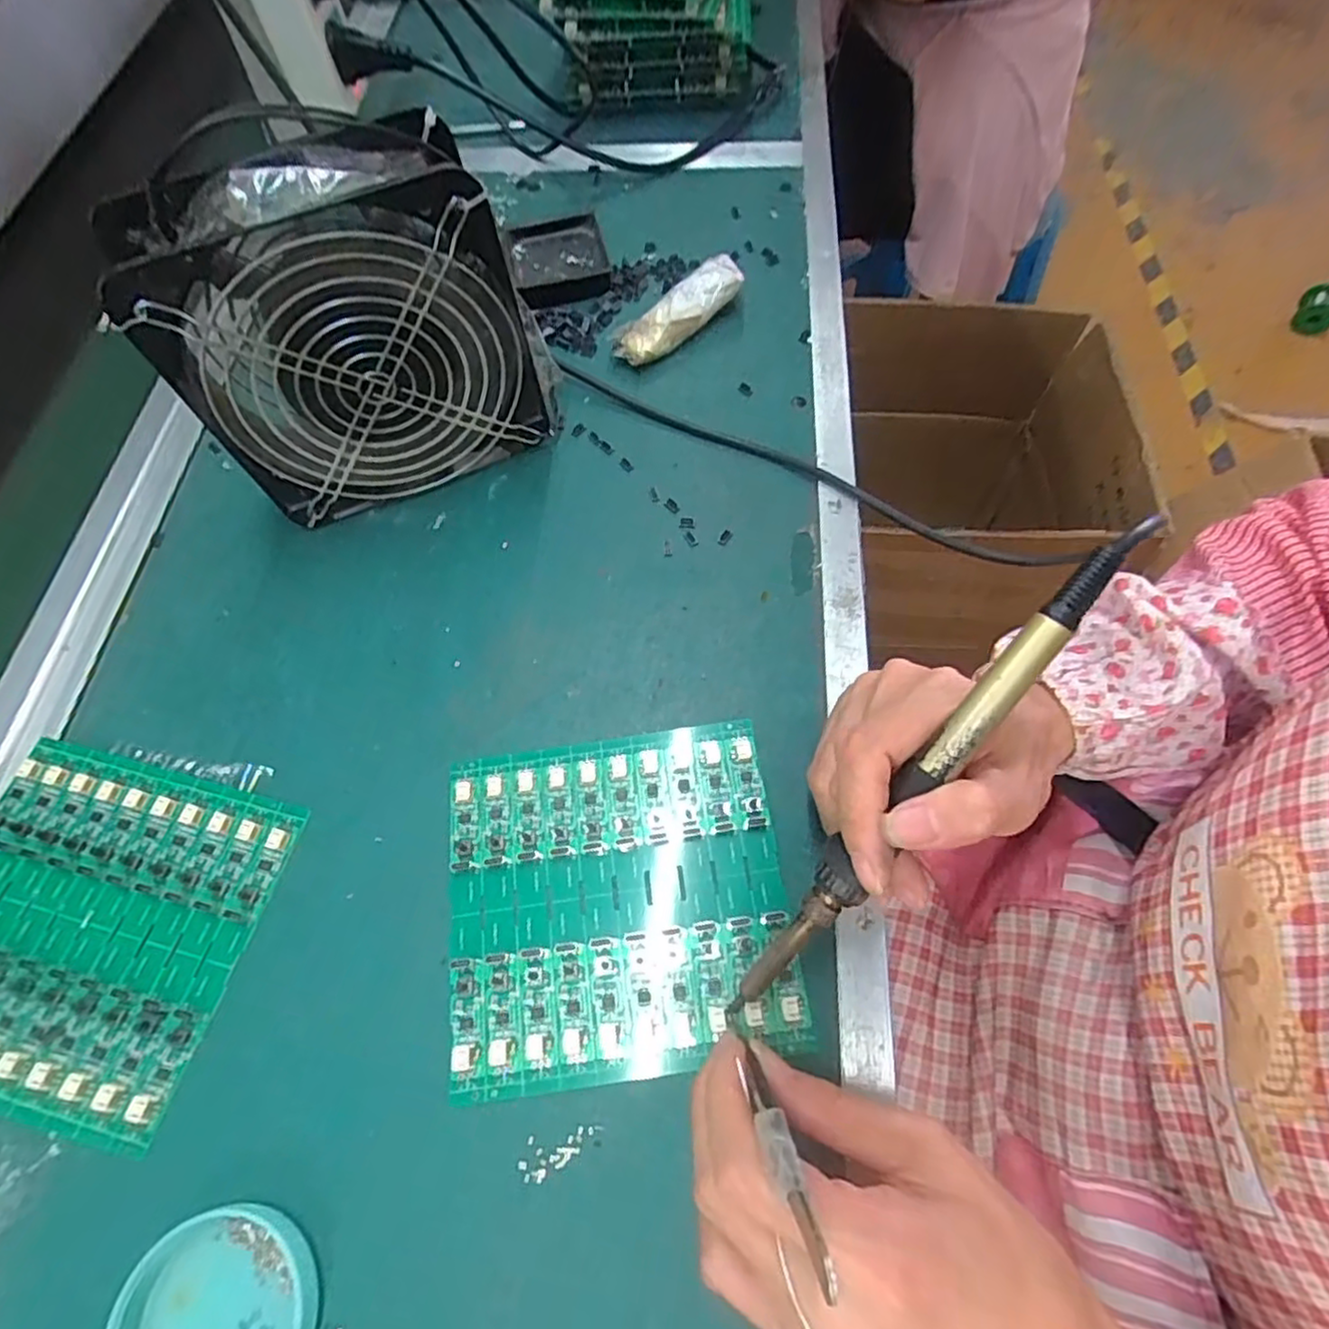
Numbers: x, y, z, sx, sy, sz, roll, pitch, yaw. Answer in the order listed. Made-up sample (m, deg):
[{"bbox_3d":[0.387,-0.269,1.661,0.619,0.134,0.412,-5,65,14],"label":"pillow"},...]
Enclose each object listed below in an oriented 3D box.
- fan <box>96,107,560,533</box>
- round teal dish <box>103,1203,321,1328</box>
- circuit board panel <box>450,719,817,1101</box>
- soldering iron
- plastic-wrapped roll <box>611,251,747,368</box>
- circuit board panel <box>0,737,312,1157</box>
[{"bbox_3d":[-0.145,-0.155,0.329,0.156,0.155,0.068,-28,66,-10],"label":"fan"},{"bbox_3d":[-0.152,0.221,0.229,0.062,0.014,0.062,-1,64,3],"label":"round teal dish"},{"bbox_3d":[-0.020,0.094,0.286,0.137,0.005,0.133,-10,64,-2],"label":"circuit board panel"},{"bbox_3d":[0.087,0.042,0.239,0.016,0.028,0.224,39,104,19],"label":"soldering iron"},{"bbox_3d":[0.009,-0.215,0.416,0.089,0.021,0.027,-40,69,-15],"label":"plastic-wrapped roll"},{"bbox_3d":[-0.244,0.108,0.289,0.135,0.012,0.134,12,66,9],"label":"circuit board panel"}]

